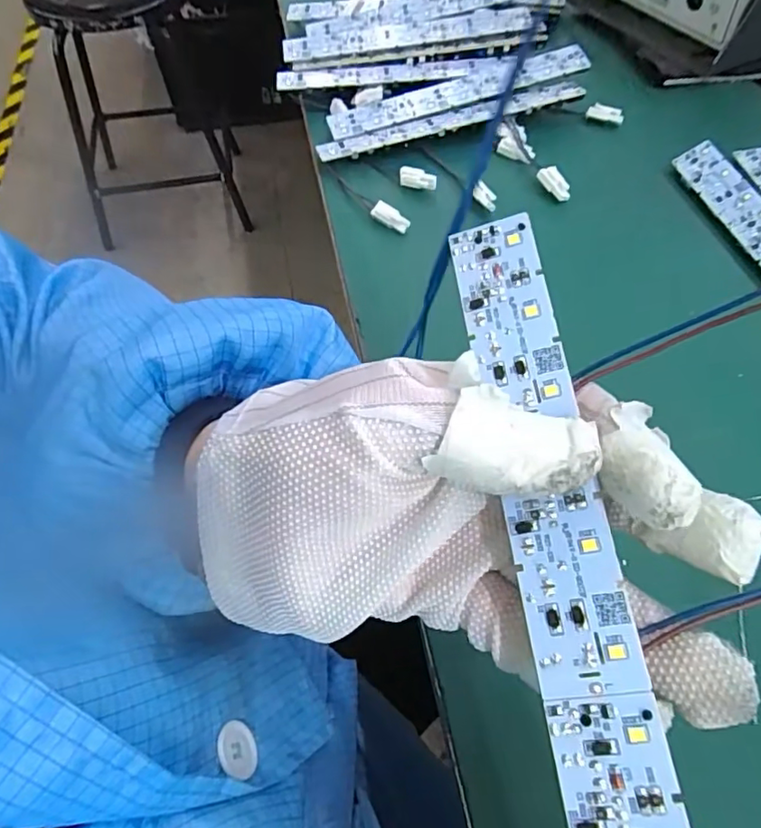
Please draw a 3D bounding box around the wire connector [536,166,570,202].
[{"bbox_3d":[0.114,-0.150,0.373,0.010,0.008,0.026,-39,87,-23],"label":"wire connector"}]

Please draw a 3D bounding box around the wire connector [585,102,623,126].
[{"bbox_3d":[0.166,-0.223,0.423,0.027,0.008,0.013,11,58,6],"label":"wire connector"}]

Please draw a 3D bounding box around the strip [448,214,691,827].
[{"bbox_3d":[0.044,0.033,0.140,0.024,0.004,0.187,-14,69,16],"label":"strip"}]

